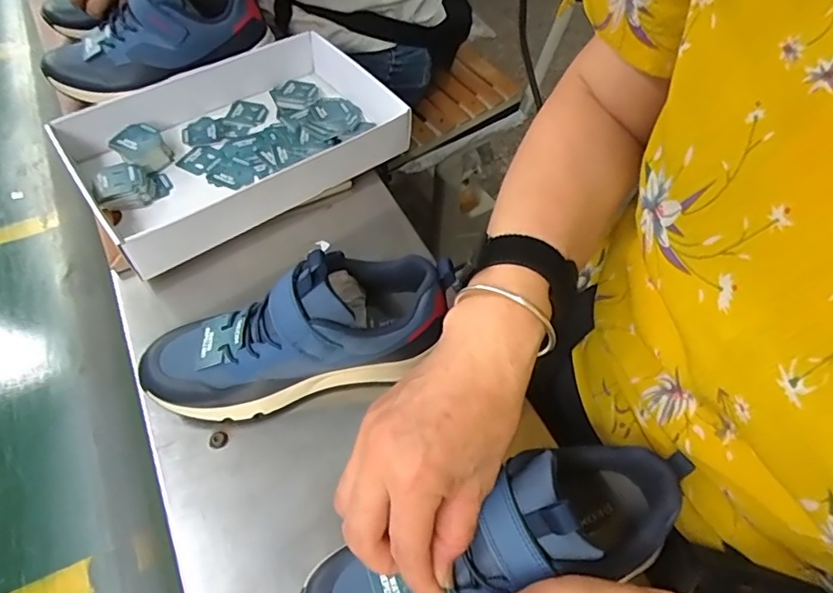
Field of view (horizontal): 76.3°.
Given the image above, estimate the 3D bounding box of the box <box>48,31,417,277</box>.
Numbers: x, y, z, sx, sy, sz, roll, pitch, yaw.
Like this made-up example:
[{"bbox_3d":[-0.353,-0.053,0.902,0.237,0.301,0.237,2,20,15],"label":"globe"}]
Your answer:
[{"bbox_3d":[-0.181,-0.162,0.540,0.302,0.056,0.209,-32,61,-22],"label":"box"}]

